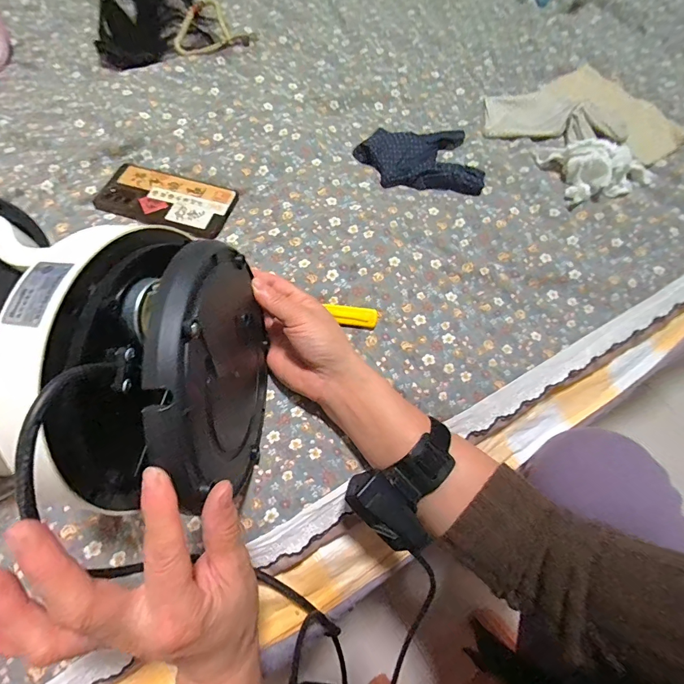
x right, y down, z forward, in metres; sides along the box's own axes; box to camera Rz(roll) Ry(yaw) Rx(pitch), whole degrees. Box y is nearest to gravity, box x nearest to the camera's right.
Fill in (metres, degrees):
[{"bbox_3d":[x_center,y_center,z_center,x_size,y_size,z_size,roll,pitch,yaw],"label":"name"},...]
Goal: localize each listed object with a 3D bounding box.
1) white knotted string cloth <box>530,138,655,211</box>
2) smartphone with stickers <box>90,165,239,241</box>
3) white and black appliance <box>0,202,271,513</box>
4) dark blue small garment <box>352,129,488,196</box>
[{"bbox_3d":[0.313,-0.209,0.462,0.143,0.046,0.084,21,65,8],"label":"white knotted string cloth"},{"bbox_3d":[-0.219,-0.179,0.464,0.166,0.007,0.084,17,64,6],"label":"smartphone with stickers"},{"bbox_3d":[-0.232,0.010,0.285,0.326,0.193,0.190,12,64,6],"label":"white and black appliance"},{"bbox_3d":[0.099,-0.240,0.483,0.153,0.015,0.111,-2,64,-3],"label":"dark blue small garment"}]

